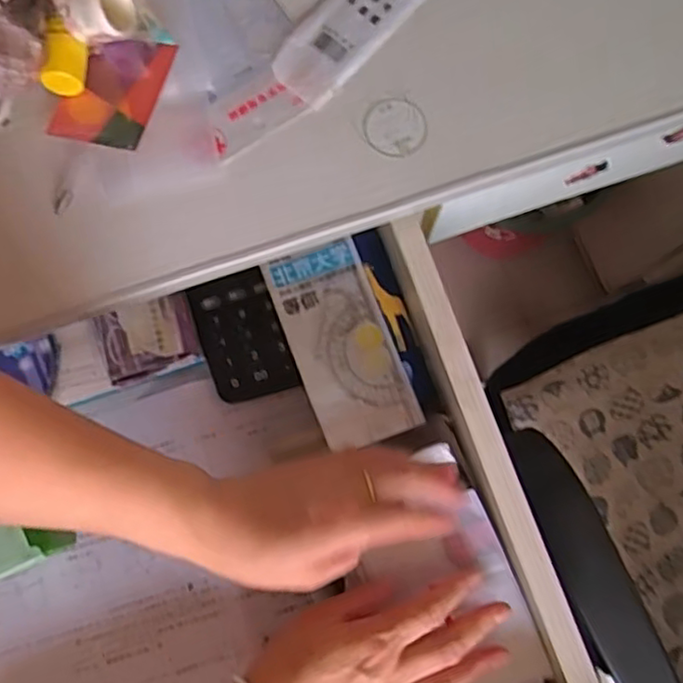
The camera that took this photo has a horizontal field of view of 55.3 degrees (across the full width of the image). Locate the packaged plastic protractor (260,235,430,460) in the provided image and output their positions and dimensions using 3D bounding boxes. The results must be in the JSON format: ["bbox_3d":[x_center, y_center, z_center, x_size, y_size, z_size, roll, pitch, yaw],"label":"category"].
[{"bbox_3d":[0.000,0.003,0.490,0.073,0.011,0.150,-22,84,3],"label":"packaged plastic protractor"}]

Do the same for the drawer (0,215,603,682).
[{"bbox_3d":[-0.086,0.157,0.448,0.436,0.118,0.404,-19,78,-4],"label":"drawer"}]

